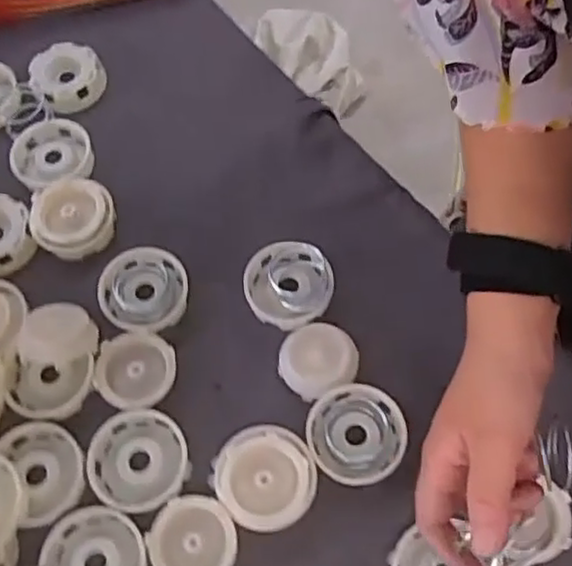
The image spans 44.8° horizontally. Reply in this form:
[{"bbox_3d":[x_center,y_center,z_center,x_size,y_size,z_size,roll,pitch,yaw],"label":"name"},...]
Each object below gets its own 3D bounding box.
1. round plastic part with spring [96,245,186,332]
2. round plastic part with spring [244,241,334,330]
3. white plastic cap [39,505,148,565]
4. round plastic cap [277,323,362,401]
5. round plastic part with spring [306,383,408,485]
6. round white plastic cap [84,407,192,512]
[{"bbox_3d":[-0.100,0.005,0.491,0.060,0.025,0.057,-2,65,4],"label":"round plastic part with spring"},{"bbox_3d":[0.001,0.001,0.487,0.056,0.038,0.060,-29,68,-10],"label":"round plastic part with spring"},{"bbox_3d":[-0.114,0.168,0.415,0.058,0.022,0.062,-2,65,4],"label":"white plastic cap"},{"bbox_3d":[0.021,0.052,0.472,0.051,0.027,0.050,-2,65,4],"label":"round plastic cap"},{"bbox_3d":[0.046,0.099,0.450,0.062,0.024,0.061,-2,65,4],"label":"round plastic part with spring"},{"bbox_3d":[-0.094,0.114,0.442,0.062,0.014,0.062,-1,66,2],"label":"round white plastic cap"}]

